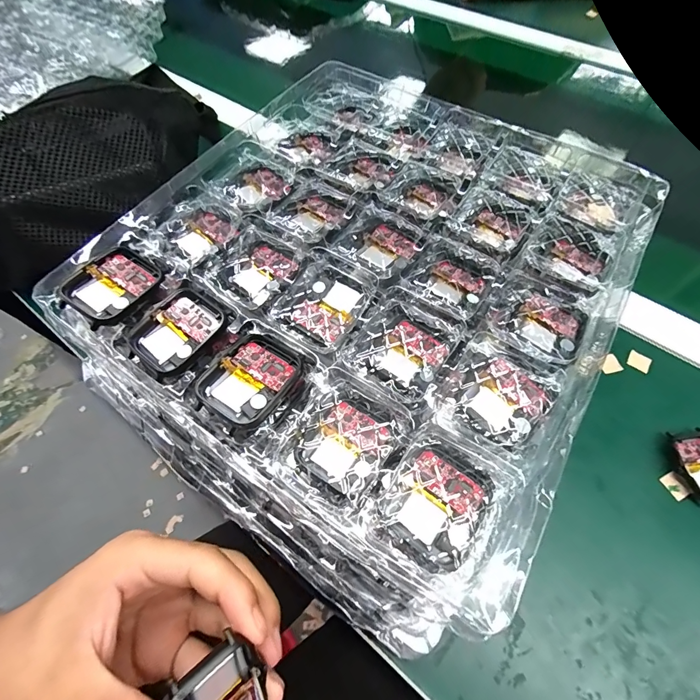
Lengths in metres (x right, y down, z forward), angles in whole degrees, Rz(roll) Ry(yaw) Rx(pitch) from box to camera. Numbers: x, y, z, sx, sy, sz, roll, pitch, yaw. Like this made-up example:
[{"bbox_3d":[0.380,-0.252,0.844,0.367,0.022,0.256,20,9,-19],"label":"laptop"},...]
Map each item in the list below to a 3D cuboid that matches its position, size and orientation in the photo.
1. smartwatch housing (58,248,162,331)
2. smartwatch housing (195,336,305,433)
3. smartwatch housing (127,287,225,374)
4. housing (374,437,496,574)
[{"bbox_3d":[-0.128,-0.035,0.196,0.037,0.009,0.046,30,65,16],"label":"smartwatch housing"},{"bbox_3d":[-0.046,0.015,0.171,0.039,0.008,0.044,33,68,18],"label":"smartwatch housing"},{"bbox_3d":[-0.088,-0.009,0.190,0.035,0.013,0.044,37,67,19],"label":"smartwatch housing"},{"bbox_3d":[0.035,0.063,0.147,0.037,0.008,0.046,34,69,18],"label":"housing"}]

